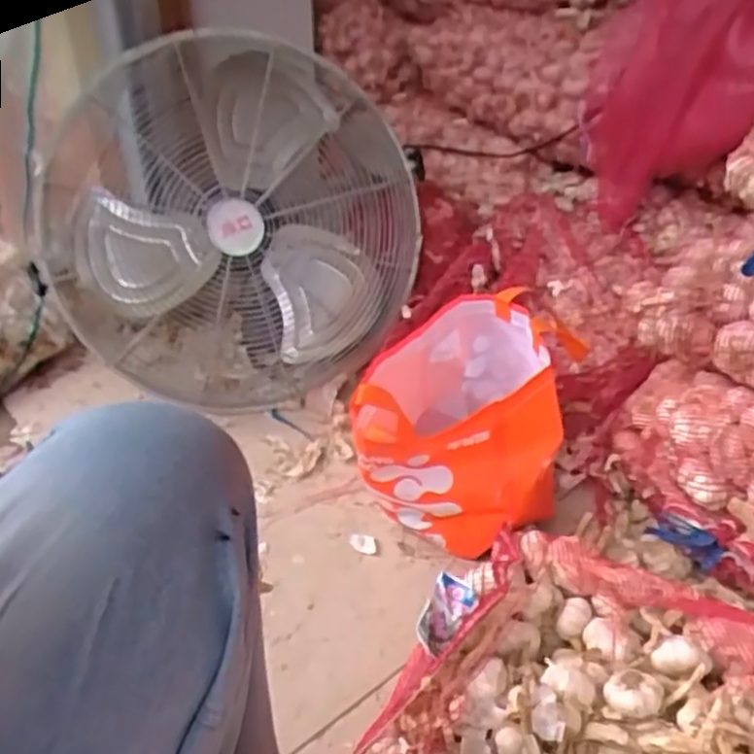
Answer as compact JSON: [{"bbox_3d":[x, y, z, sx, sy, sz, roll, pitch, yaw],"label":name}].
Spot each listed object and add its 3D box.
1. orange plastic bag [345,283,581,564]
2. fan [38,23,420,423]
[{"bbox_3d":[0.108,0.057,0.876,0.230,0.225,0.247,8,36,11],"label":"orange plastic bag"},{"bbox_3d":[-0.234,-0.237,1.122,0.562,0.490,0.312,-1,36,-1],"label":"fan"}]

